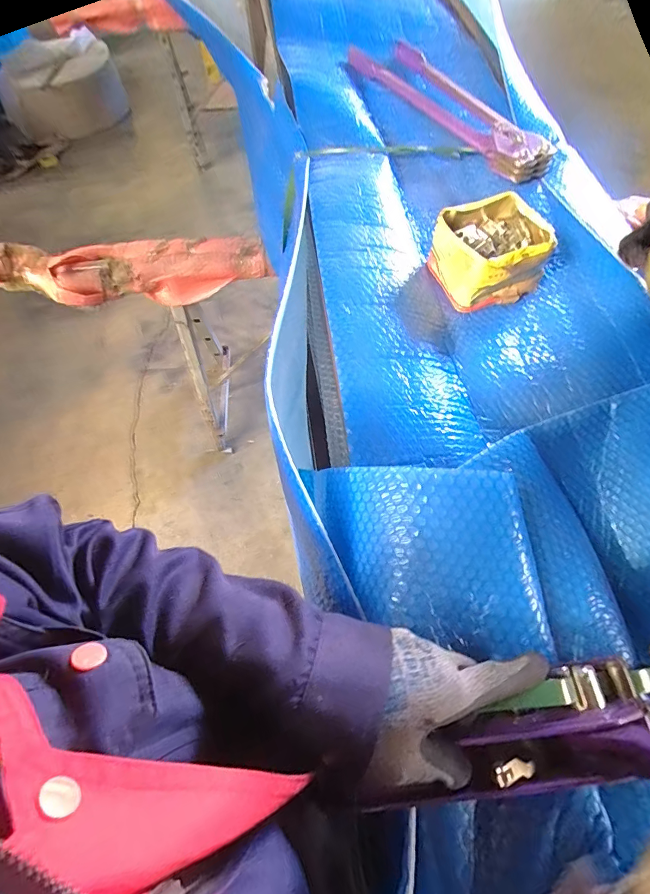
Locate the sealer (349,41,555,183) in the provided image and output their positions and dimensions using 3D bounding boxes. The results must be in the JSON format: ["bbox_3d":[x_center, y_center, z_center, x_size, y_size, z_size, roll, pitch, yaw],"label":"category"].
[{"bbox_3d":[0.208,-0.614,0.739,0.132,0.036,0.467,-25,64,-10],"label":"sealer"}]

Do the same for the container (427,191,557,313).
[{"bbox_3d":[0.219,-0.259,0.546,0.131,0.070,0.115,-16,63,-5],"label":"container"}]

